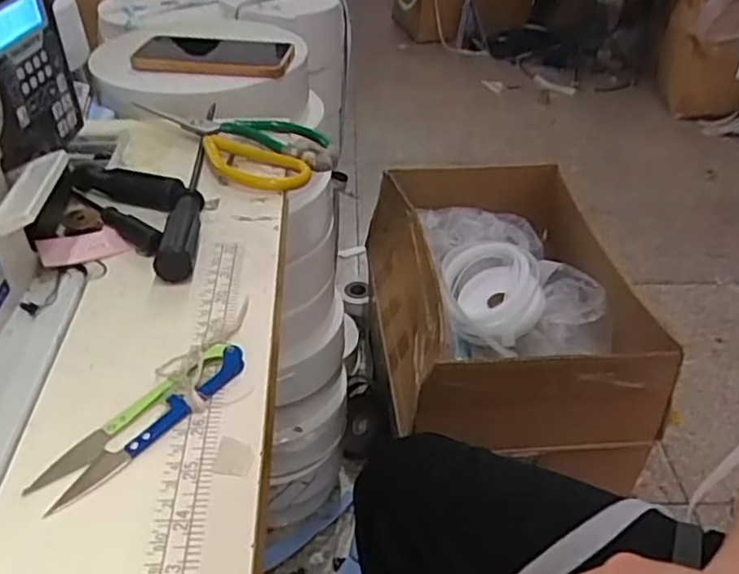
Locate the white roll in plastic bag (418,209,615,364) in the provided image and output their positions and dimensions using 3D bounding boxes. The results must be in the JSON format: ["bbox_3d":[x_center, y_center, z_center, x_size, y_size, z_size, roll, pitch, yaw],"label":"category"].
[{"bbox_3d":[0.224,-0.012,1.106,0.248,0.105,0.325,-5,40,-8],"label":"white roll in plastic bag"}]

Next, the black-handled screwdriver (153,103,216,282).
[{"bbox_3d":[-0.139,-0.083,0.504,0.024,0.025,0.228,-4,40,-6],"label":"black-handled screwdriver"}]

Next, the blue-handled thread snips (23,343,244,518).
[{"bbox_3d":[-0.113,0.067,0.334,0.027,0.009,0.119,28,47,29],"label":"blue-handled thread snips"}]

